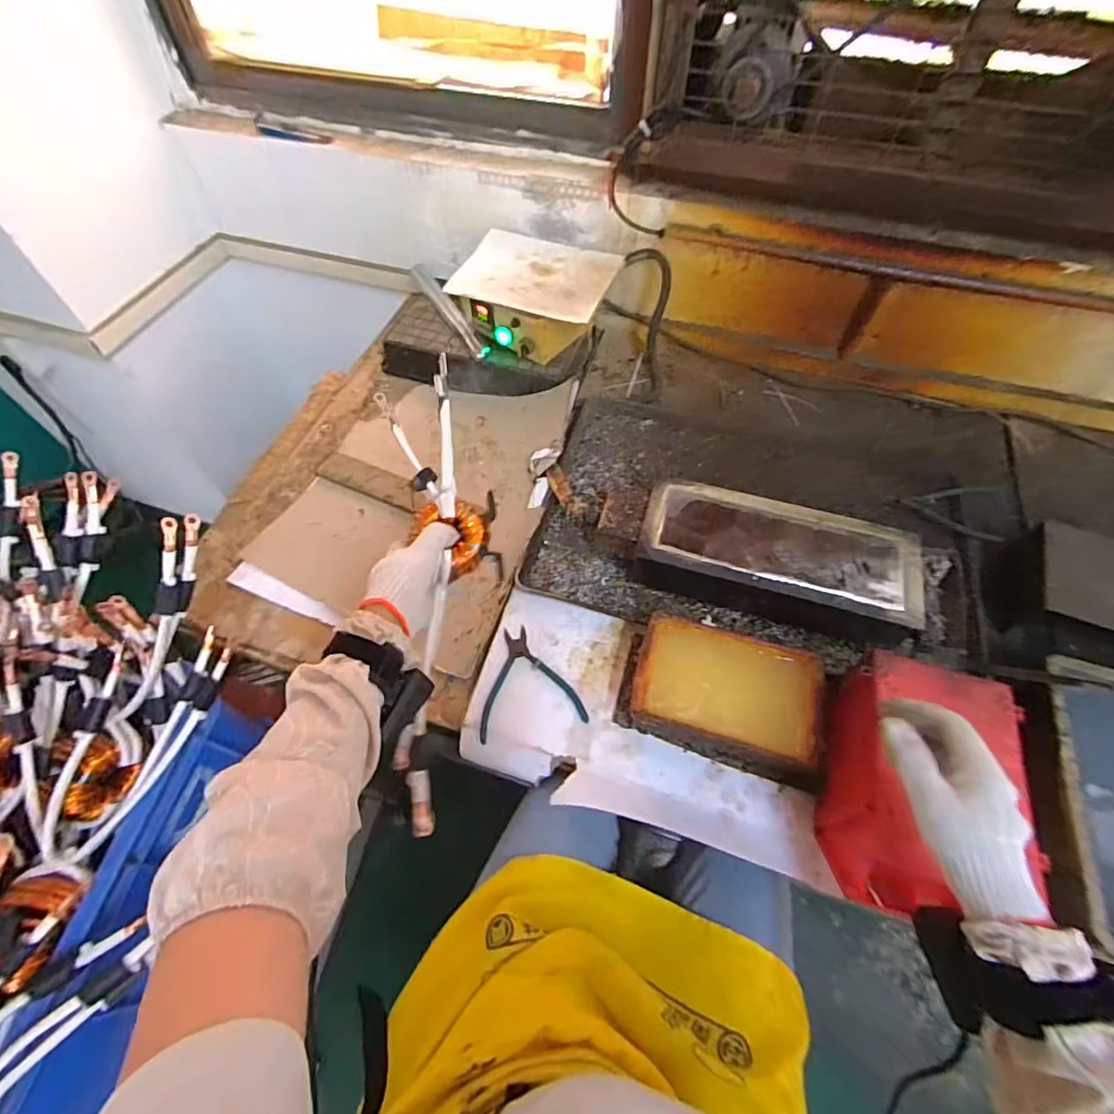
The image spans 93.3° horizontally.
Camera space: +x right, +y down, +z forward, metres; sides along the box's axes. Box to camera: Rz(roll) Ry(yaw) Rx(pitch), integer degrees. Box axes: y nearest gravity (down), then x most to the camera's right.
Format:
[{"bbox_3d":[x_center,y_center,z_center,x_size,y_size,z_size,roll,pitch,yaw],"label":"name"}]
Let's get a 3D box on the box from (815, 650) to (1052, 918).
[{"bbox_3d":[0.359,0.229,0.530,0.156,0.117,0.226,10,58,6],"label":"box"}]

